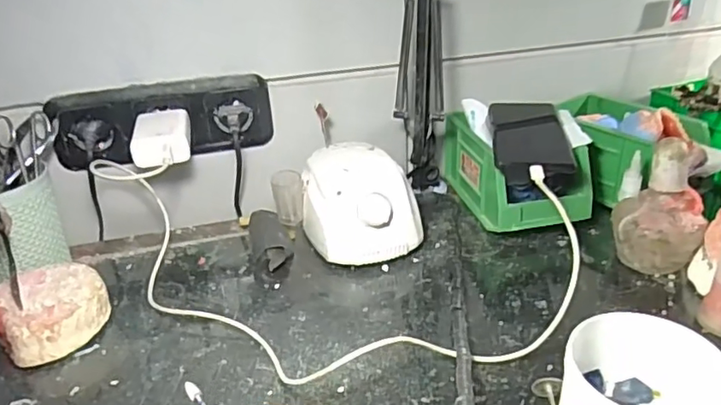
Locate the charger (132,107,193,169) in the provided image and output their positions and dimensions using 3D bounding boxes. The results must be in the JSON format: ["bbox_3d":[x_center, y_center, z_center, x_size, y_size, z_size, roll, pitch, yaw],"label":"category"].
[{"bbox_3d":[-0.194,-0.064,0.567,0.052,0.029,0.081,-11,30,-10],"label":"charger"}]

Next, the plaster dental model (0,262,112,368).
[{"bbox_3d":[-0.260,0.092,0.484,0.085,0.041,0.085,20,36,36],"label":"plaster dental model"}]

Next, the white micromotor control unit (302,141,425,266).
[{"bbox_3d":[-0.003,0.001,0.589,0.110,0.080,0.129,-8,29,-9],"label":"white micromotor control unit"}]

